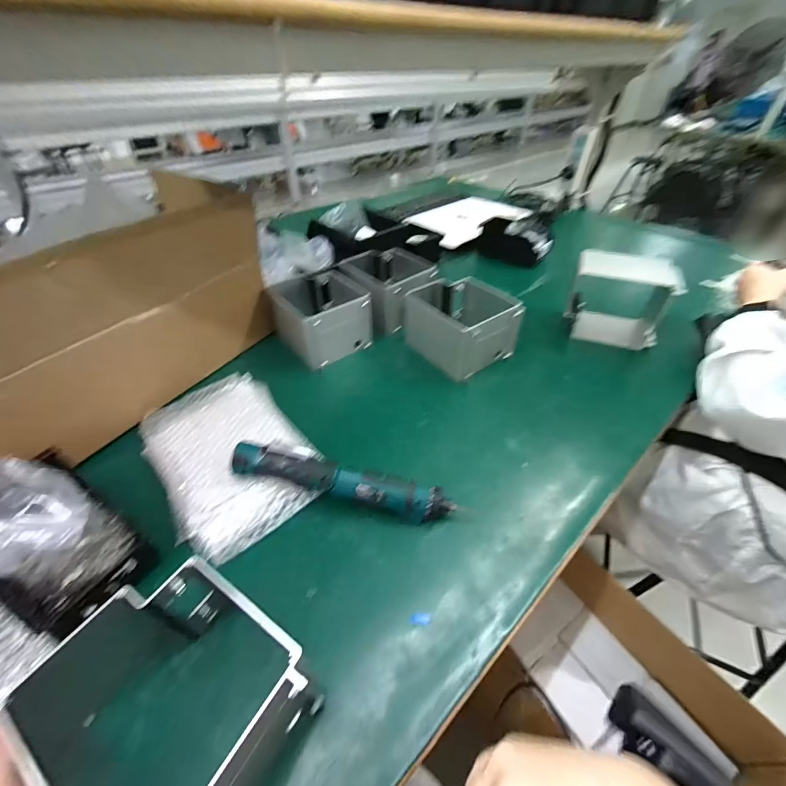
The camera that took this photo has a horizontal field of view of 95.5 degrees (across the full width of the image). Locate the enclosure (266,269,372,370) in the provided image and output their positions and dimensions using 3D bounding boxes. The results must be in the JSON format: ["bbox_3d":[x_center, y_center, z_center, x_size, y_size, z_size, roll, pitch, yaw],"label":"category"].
[{"bbox_3d":[-0.126,-0.141,0.663,0.150,0.103,0.156,-28,50,-26],"label":"enclosure"}]

